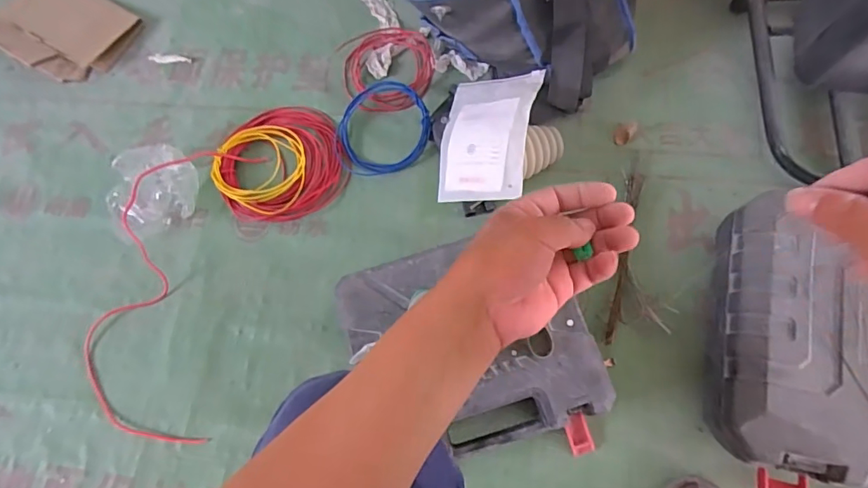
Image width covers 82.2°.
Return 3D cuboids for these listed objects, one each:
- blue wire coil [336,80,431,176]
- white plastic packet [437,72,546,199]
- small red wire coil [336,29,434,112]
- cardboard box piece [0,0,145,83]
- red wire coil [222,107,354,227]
[{"bbox_3d":[-0.080,-0.179,0.771,0.143,0.038,0.149,-2,73,5],"label":"blue wire coil"},{"bbox_3d":[0.078,-0.156,0.721,0.141,0.029,0.193,4,79,38],"label":"white plastic packet"},{"bbox_3d":[-0.074,-0.291,0.820,0.146,0.014,0.154,-2,73,5],"label":"small red wire coil"},{"bbox_3d":[-0.646,-0.379,0.860,0.220,0.062,0.178,28,78,13],"label":"cardboard box piece"},{"bbox_3d":[-0.237,-0.125,0.781,0.186,0.021,0.189,-2,73,5],"label":"red wire coil"}]

